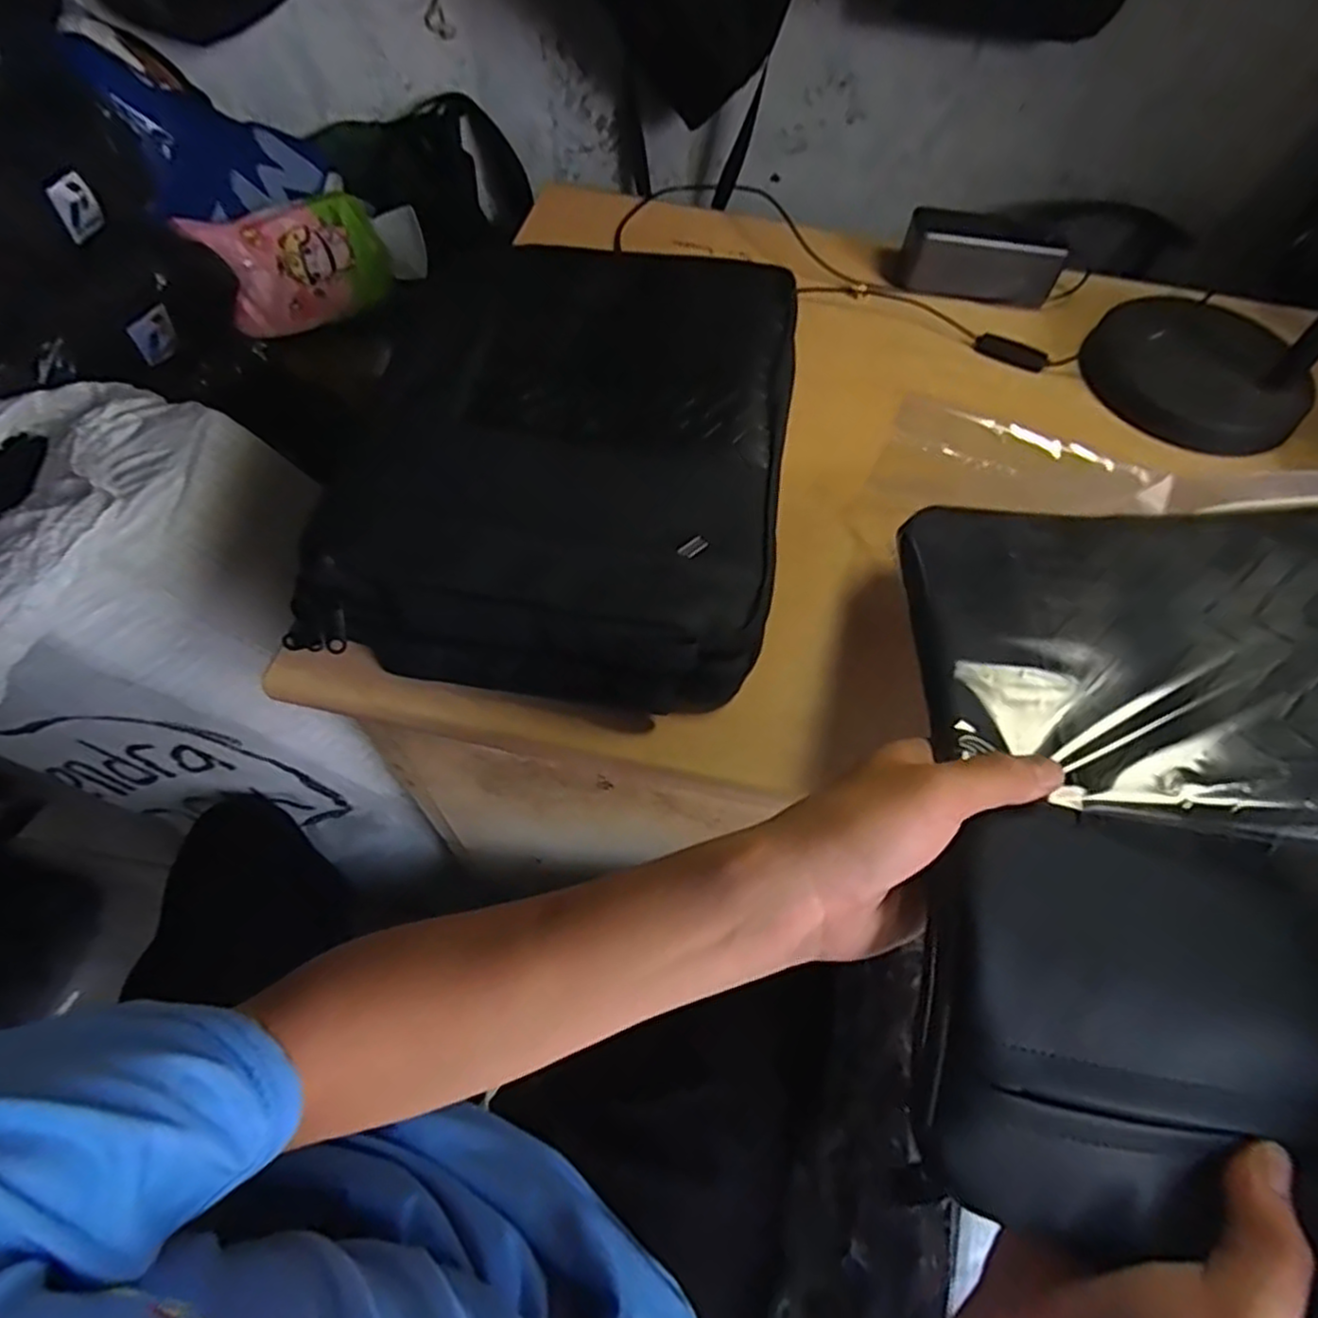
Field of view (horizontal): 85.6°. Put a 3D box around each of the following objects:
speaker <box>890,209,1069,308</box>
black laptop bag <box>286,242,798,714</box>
[{"bbox_3d":[0.278,-0.348,0.617,0.131,0.050,0.038,11,60,3],"label":"speaker"},{"bbox_3d":[-0.050,-0.160,0.480,0.260,0.048,0.392,10,60,2],"label":"black laptop bag"}]

